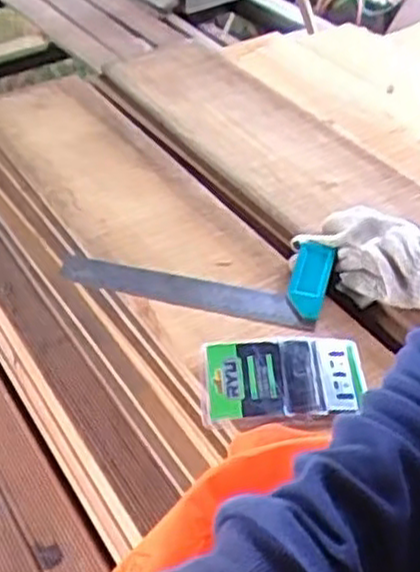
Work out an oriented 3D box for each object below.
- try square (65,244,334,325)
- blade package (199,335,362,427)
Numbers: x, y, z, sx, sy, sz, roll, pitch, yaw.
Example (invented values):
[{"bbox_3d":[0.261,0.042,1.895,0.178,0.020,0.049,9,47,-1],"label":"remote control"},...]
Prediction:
[{"bbox_3d":[-0.020,-0.017,0.850,0.306,0.033,0.099,8,41,16],"label":"try square"},{"bbox_3d":[0.069,0.087,0.727,0.152,0.022,0.108,-2,41,2],"label":"blade package"}]

